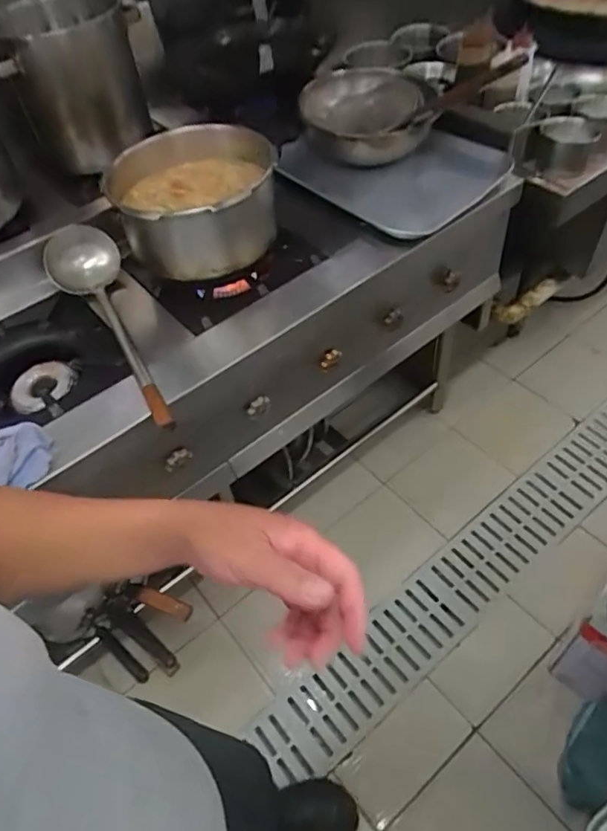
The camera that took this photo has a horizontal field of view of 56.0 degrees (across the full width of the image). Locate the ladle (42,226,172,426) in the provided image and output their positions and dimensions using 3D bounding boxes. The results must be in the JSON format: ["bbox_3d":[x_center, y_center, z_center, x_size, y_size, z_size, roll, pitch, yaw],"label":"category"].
[{"bbox_3d":[-0.336,-0.165,0.971,0.133,0.095,0.450,-23,51,-12],"label":"ladle"}]

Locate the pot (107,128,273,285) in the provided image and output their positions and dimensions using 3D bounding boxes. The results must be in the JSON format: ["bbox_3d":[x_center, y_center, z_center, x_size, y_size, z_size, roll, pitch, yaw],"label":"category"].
[{"bbox_3d":[-0.186,-0.376,1.001,0.267,0.157,0.267,-3,50,4],"label":"pot"}]

